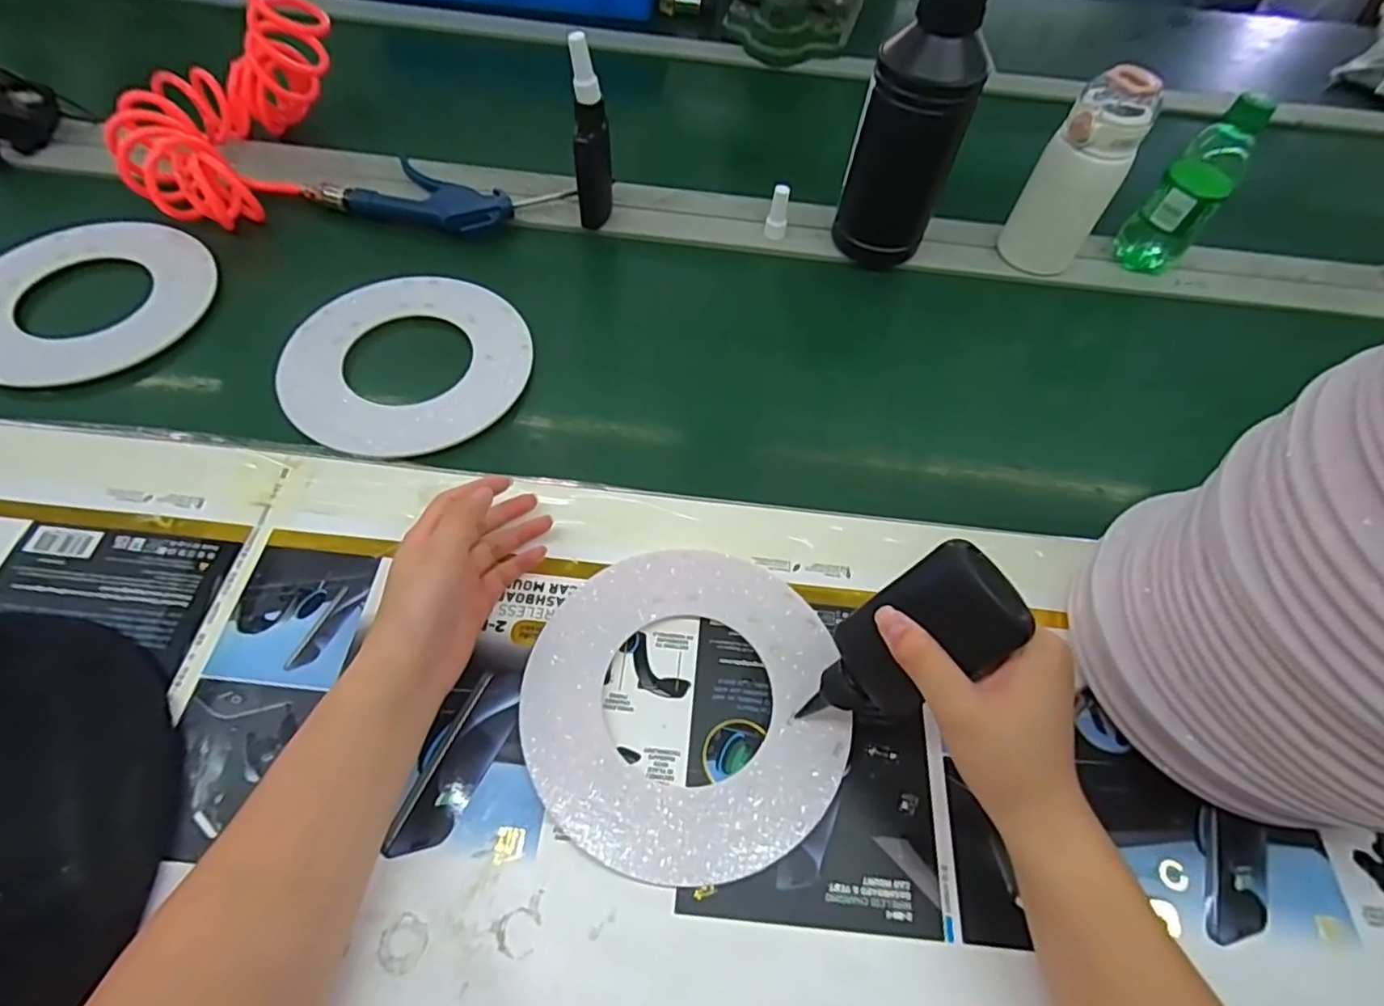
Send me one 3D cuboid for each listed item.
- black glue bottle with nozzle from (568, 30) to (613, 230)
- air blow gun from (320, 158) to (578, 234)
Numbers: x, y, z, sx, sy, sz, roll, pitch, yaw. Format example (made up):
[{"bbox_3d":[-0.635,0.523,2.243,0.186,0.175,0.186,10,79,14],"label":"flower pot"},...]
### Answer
[{"bbox_3d":[-0.090,-0.325,0.584,0.028,0.161,0.036,1,58,-3],"label":"black glue bottle with nozzle"},{"bbox_3d":[-0.238,-0.296,0.638,0.225,0.023,0.084,9,58,2],"label":"air blow gun"}]

